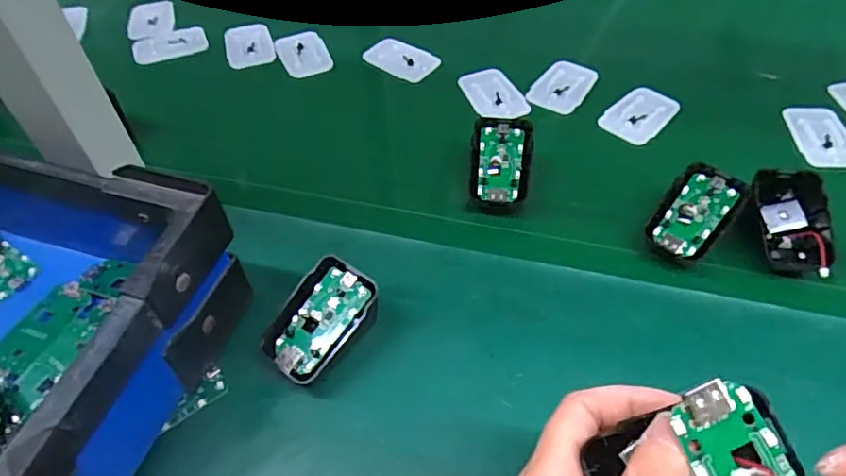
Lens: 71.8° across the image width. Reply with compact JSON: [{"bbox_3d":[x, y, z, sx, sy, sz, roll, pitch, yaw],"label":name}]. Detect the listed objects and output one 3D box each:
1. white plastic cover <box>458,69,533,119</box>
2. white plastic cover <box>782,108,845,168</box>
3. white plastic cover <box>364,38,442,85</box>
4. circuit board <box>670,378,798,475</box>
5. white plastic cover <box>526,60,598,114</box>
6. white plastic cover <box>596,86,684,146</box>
[{"bbox_3d":[0.062,-0.127,0.514,0.045,0.006,0.066,-14,52,-10],"label":"white plastic cover"},{"bbox_3d":[0.320,-0.081,0.467,0.043,0.011,0.064,0,51,2],"label":"white plastic cover"},{"bbox_3d":[-0.021,-0.168,0.551,0.065,0.005,0.041,26,61,14],"label":"white plastic cover"},{"bbox_3d":[0.107,0.078,0.192,0.030,0.005,0.062,-22,79,-4],"label":"circuit board"},{"bbox_3d":[0.124,-0.135,0.519,0.044,0.012,0.066,27,56,22],"label":"white plastic cover"},{"bbox_3d":[0.181,-0.102,0.491,0.045,0.006,0.062,35,66,29],"label":"white plastic cover"}]

